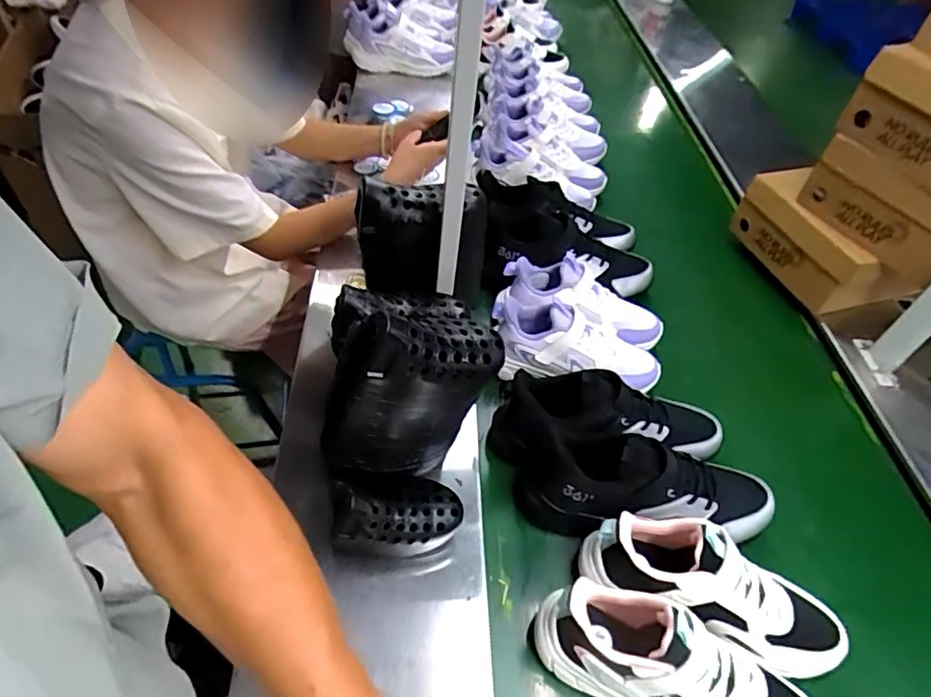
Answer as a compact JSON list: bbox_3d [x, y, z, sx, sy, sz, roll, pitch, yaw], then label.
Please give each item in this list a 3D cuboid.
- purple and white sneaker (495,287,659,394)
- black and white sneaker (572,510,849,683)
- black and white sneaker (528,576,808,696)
[{"bbox_3d":[0.151,-0.006,0.762,0.236,0.082,0.088,13,49,4],"label":"purple and white sneaker"},{"bbox_3d":[0.253,0.237,0.555,0.259,0.091,0.083,18,50,9],"label":"black and white sneaker"},{"bbox_3d":[0.194,0.293,0.504,0.260,0.108,0.092,19,50,9],"label":"black and white sneaker"}]

